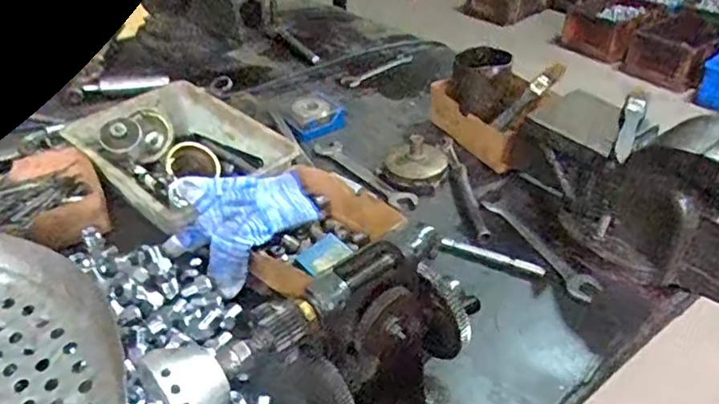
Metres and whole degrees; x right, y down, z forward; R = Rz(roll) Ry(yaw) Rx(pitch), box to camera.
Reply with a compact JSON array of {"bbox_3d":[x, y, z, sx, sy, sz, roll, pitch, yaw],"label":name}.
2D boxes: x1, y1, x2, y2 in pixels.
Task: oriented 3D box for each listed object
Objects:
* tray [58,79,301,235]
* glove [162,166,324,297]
[{"bbox_3d":[-0.213,-0.060,0.702,0.247,0.053,0.165,29,46,33],"label":"tray"},{"bbox_3d":[-0.115,0.006,0.610,0.101,0.059,0.150,24,44,29],"label":"glove"}]

